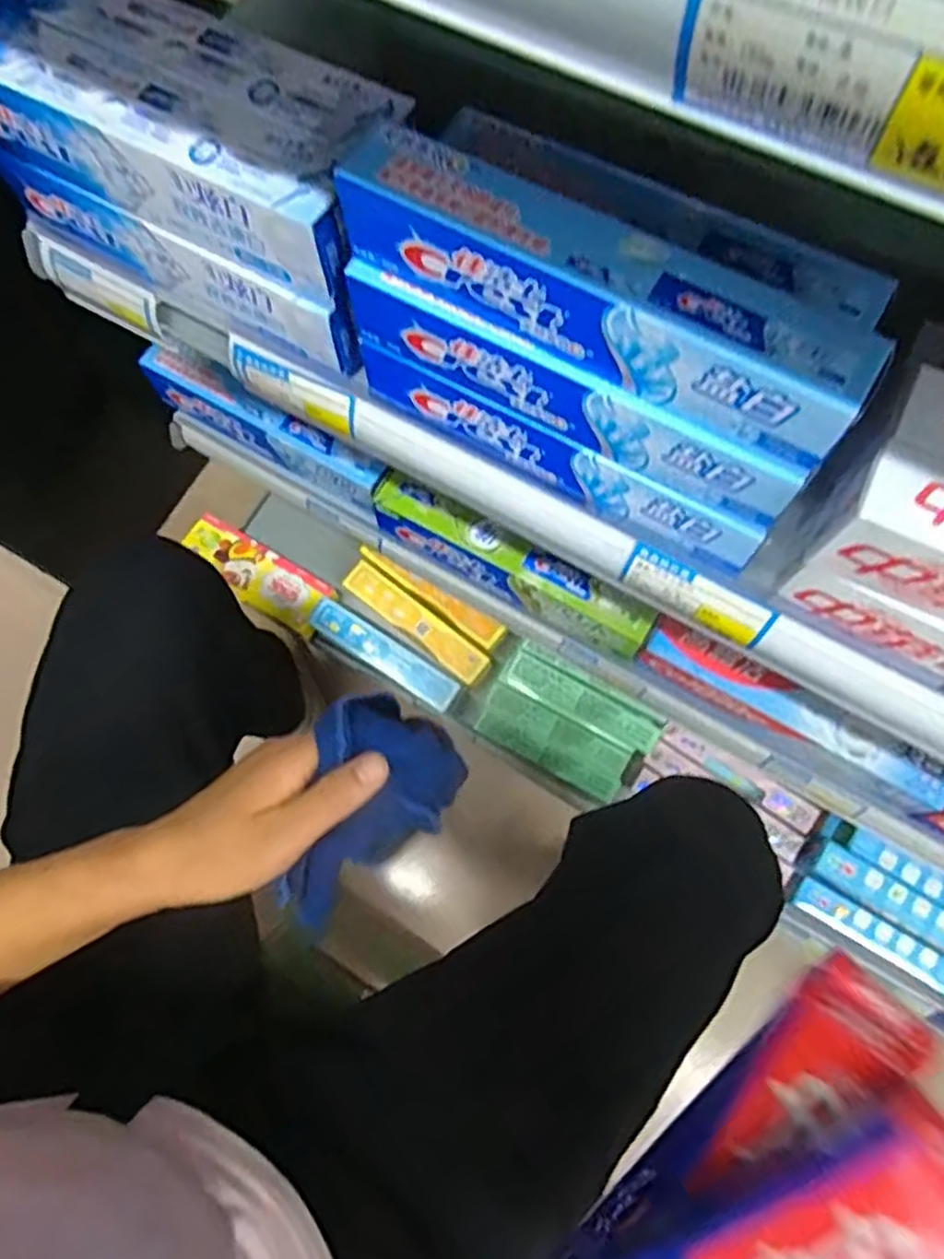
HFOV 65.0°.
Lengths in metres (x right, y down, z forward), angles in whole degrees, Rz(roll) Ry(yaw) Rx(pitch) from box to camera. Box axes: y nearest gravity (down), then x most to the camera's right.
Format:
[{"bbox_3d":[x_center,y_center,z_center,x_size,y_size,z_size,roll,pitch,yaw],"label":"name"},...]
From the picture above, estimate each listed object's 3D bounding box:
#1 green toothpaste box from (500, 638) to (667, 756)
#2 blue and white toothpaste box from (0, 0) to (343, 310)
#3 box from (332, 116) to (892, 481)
[{"bbox_3d":[0.102,0.068,0.690,0.147,0.047,0.041,30,77,10],"label":"green toothpaste box"},{"bbox_3d":[-0.140,-0.224,0.332,0.216,0.046,0.060,29,77,10],"label":"blue and white toothpaste box"},{"bbox_3d":[0.042,-0.121,0.270,0.199,0.043,0.035,30,77,10],"label":"box"}]

